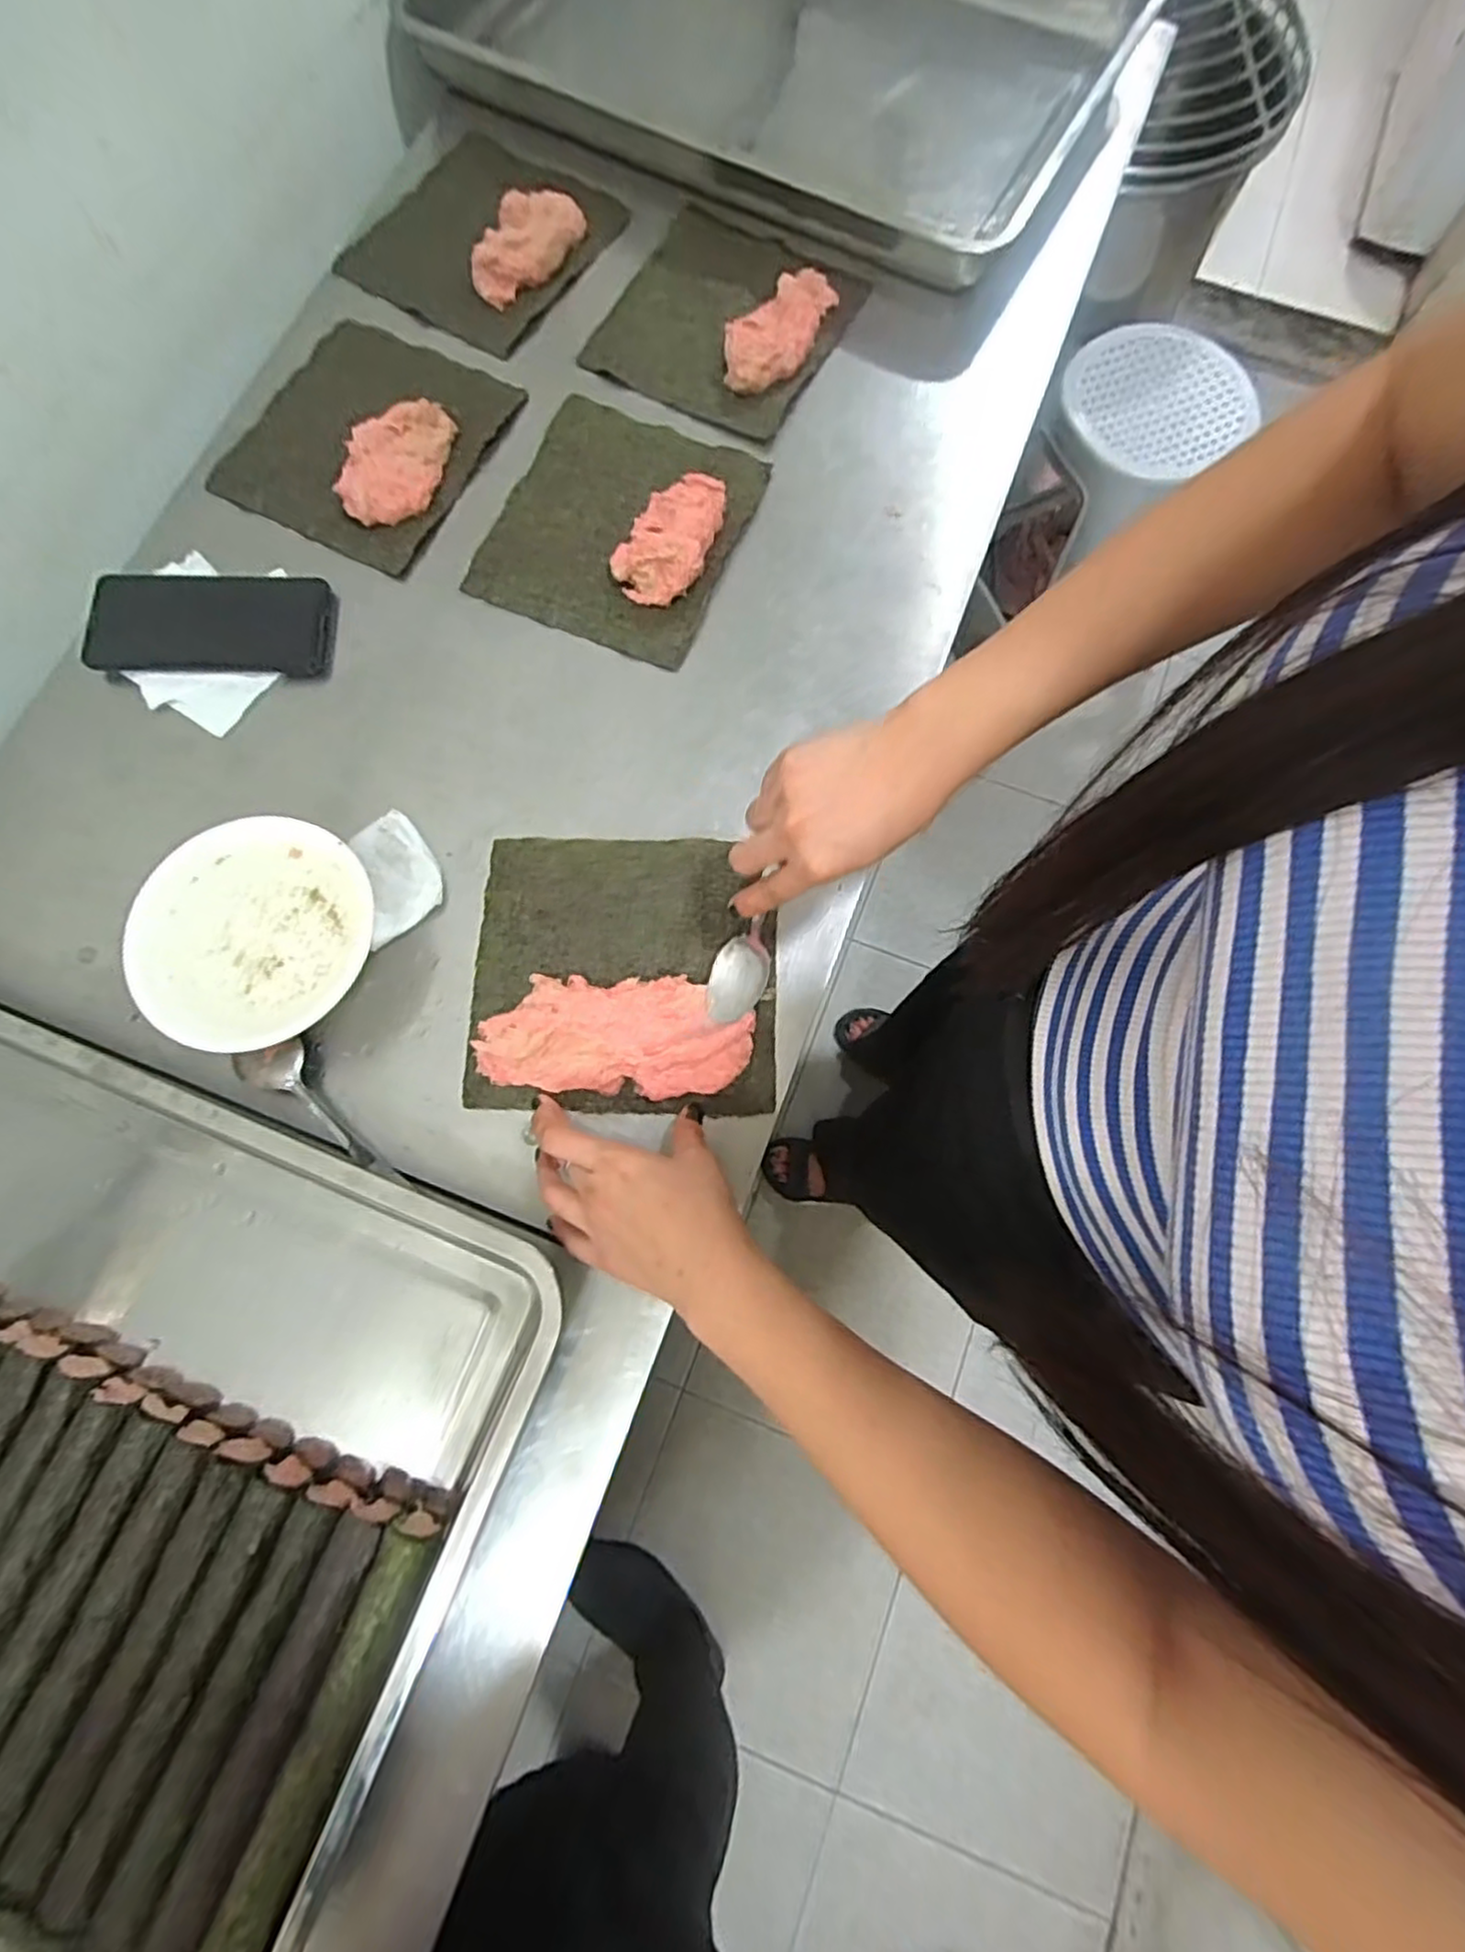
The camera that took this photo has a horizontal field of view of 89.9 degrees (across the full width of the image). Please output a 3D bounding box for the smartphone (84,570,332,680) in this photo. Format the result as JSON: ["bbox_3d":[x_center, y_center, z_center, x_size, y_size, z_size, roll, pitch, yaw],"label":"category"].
[{"bbox_3d":[-0.383,-0.263,0.540,0.165,0.015,0.077,-1,78,-1],"label":"smartphone"}]

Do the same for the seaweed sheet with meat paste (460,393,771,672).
[{"bbox_3d":[-0.085,-0.351,0.554,0.176,0.029,0.199,22,78,4],"label":"seaweed sheet with meat paste"}]

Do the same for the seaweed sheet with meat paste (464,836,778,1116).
[{"bbox_3d":[-0.069,-0.006,0.474,0.192,0.019,0.180,1,78,-1],"label":"seaweed sheet with meat paste"}]

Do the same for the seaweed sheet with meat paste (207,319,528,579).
[{"bbox_3d":[-0.284,-0.428,0.568,0.170,0.029,0.196,24,78,5],"label":"seaweed sheet with meat paste"}]

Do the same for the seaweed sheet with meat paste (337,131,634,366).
[{"bbox_3d":[-0.208,-0.640,0.616,0.183,0.029,0.200,31,79,6],"label":"seaweed sheet with meat paste"}]

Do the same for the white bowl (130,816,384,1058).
[{"bbox_3d":[-0.297,-0.026,0.464,0.131,0.050,0.142,0,78,-1],"label":"white bowl"}]

